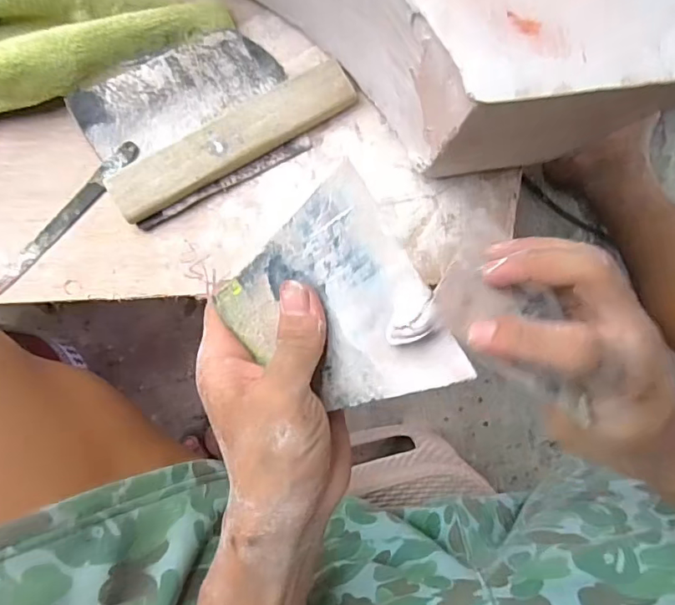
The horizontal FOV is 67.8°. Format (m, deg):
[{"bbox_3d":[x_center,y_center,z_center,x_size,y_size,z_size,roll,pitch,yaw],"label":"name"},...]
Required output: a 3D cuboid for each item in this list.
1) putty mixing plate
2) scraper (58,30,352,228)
[{"bbox_3d":[-0.003,0.008,0.247,0.095,0.015,0.108,-34,87,19],"label":"putty mixing plate"},{"bbox_3d":[-0.090,-0.146,0.385,0.190,0.019,0.104,-28,87,-8],"label":"scraper"}]

